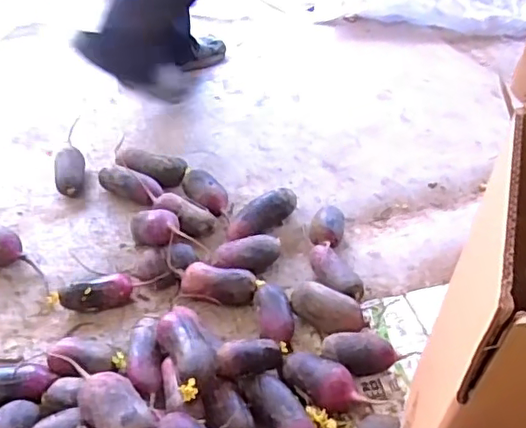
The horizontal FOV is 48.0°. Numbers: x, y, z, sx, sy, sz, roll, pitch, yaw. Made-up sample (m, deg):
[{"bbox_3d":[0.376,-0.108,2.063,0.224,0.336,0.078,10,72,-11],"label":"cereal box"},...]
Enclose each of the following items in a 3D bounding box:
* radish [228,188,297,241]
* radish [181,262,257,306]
[{"bbox_3d":[-0.002,0.005,1.049,0.147,0.060,0.051,-33,55,-29],"label":"radish"},{"bbox_3d":[-0.070,0.115,0.937,0.119,0.057,0.052,7,46,4],"label":"radish"}]

